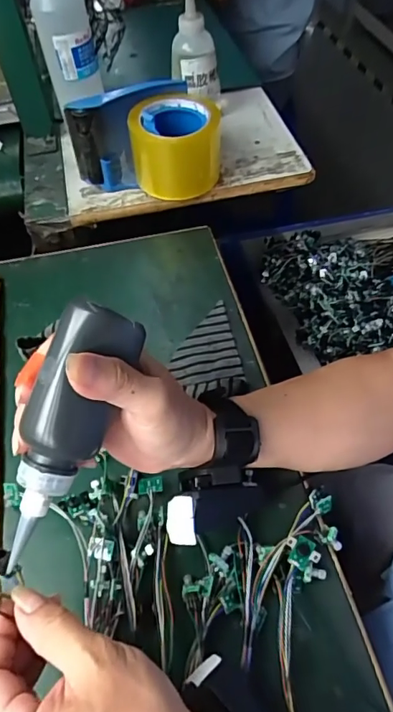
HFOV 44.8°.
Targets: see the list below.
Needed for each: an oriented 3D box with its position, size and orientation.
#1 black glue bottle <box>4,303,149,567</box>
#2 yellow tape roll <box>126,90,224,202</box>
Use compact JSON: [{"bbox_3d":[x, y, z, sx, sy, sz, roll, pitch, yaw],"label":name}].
[{"bbox_3d":[-0.073,0.042,0.260,0.036,0.032,0.144,21,94,15],"label":"black glue bottle"},{"bbox_3d":[-0.023,-0.241,0.555,0.097,0.082,0.097,0,54,0],"label":"yellow tape roll"}]

